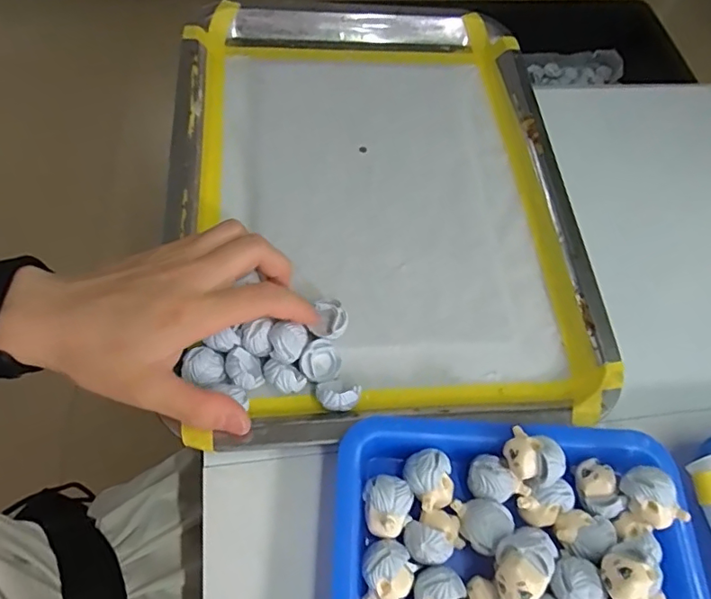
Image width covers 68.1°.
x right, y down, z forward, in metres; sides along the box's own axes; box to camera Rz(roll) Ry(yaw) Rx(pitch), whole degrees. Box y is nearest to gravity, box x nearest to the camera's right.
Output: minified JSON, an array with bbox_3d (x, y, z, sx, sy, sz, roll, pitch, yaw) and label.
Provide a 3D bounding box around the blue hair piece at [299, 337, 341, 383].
[{"bbox_3d":[-0.020,0.035,0.295,0.022,0.017,0.021,-3,62,-8],"label":"blue hair piece"}]

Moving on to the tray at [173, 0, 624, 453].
[{"bbox_3d":[0.014,-0.080,0.360,0.253,0.028,0.340,-3,64,-5],"label":"tray"}]

